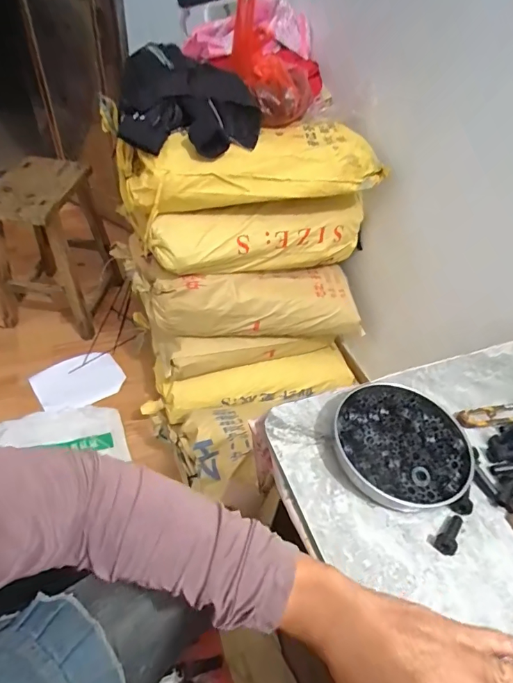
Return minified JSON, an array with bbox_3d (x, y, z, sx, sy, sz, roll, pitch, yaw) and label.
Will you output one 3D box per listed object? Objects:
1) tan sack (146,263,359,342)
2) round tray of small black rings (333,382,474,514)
[{"bbox_3d":[0.002,-0.129,1.173,0.588,0.190,0.178,-3,46,-10],"label":"tan sack"},{"bbox_3d":[0.151,0.104,0.427,0.134,0.033,0.134,4,45,-4],"label":"round tray of small black rings"}]

